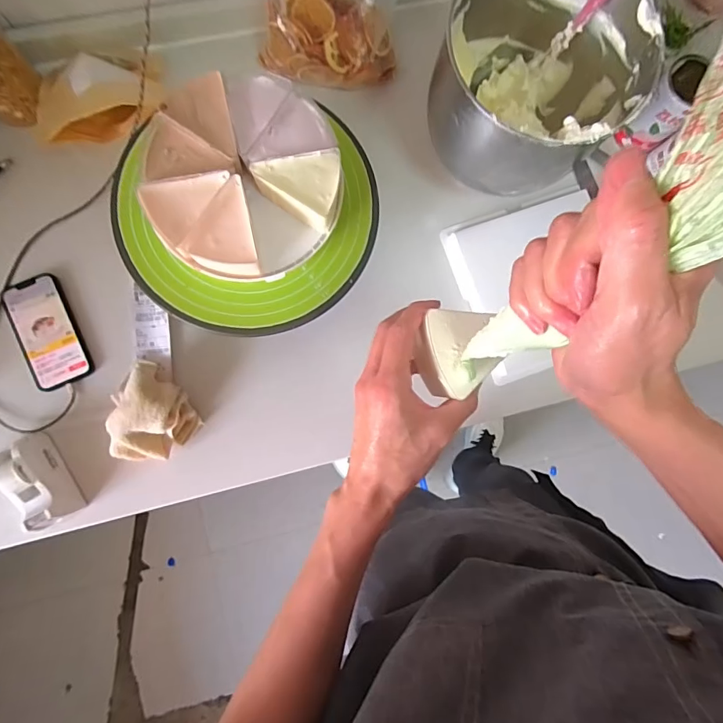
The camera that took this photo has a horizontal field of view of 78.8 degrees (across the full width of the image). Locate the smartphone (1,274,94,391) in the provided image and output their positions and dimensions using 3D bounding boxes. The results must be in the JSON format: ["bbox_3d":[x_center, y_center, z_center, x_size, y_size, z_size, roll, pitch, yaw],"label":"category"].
[{"bbox_3d":[-0.418,-0.039,0.581,0.074,0.006,0.147,-23,87,-6],"label":"smartphone"}]

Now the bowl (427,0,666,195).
[{"bbox_3d":[0.187,-0.325,0.528,0.192,0.168,0.222,13,84,-3],"label":"bowl"}]

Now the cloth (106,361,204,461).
[{"bbox_3d":[-0.270,0.071,0.555,0.101,0.066,0.104,41,84,0],"label":"cloth"}]

